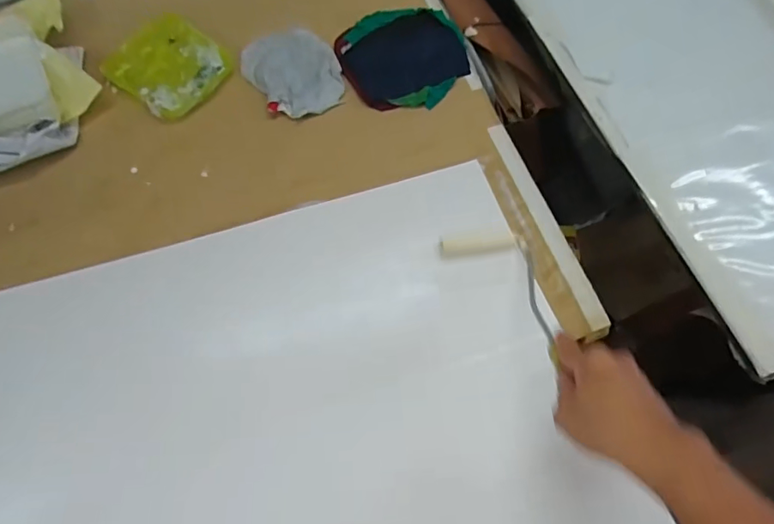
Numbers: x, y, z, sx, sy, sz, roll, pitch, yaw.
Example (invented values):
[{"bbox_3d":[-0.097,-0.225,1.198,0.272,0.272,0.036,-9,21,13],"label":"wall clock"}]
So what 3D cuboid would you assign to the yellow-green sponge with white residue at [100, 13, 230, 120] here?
[{"bbox_3d":[-0.303,-0.275,0.668,0.144,0.017,0.136,37,70,10],"label":"yellow-green sponge with white residue"}]

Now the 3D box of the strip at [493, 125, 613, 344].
[{"bbox_3d":[0.210,-0.051,0.625,0.026,0.013,0.308,-17,70,-11],"label":"strip"}]

